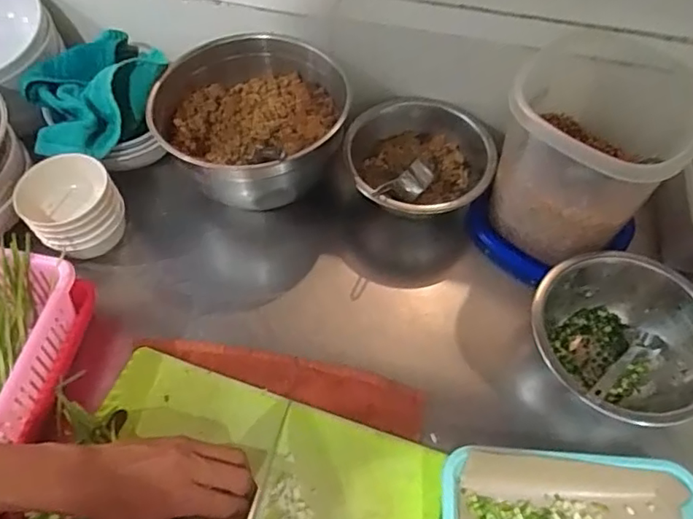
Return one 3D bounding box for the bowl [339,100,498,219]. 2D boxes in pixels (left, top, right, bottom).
[{"bbox_3d":[0.083,-0.121,0.649,0.160,0.060,0.175,-8,58,-5],"label":"bowl"}]

